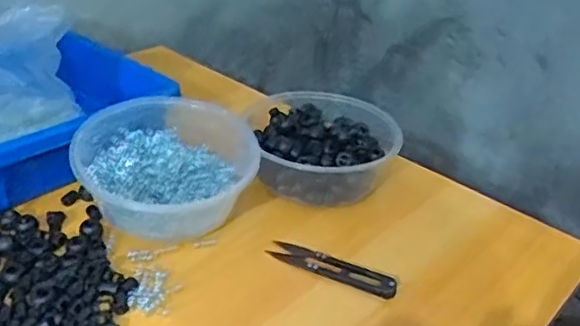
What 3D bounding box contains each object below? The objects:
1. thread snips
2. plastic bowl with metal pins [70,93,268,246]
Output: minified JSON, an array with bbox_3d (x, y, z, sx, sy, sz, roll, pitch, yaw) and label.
[{"bbox_3d":[0.032,0.080,0.465,0.100,0.014,0.021,20,34,22],"label":"thread snips"},{"bbox_3d":[-0.101,0.005,0.501,0.140,0.070,0.131,4,31,-3],"label":"plastic bowl with metal pins"}]

